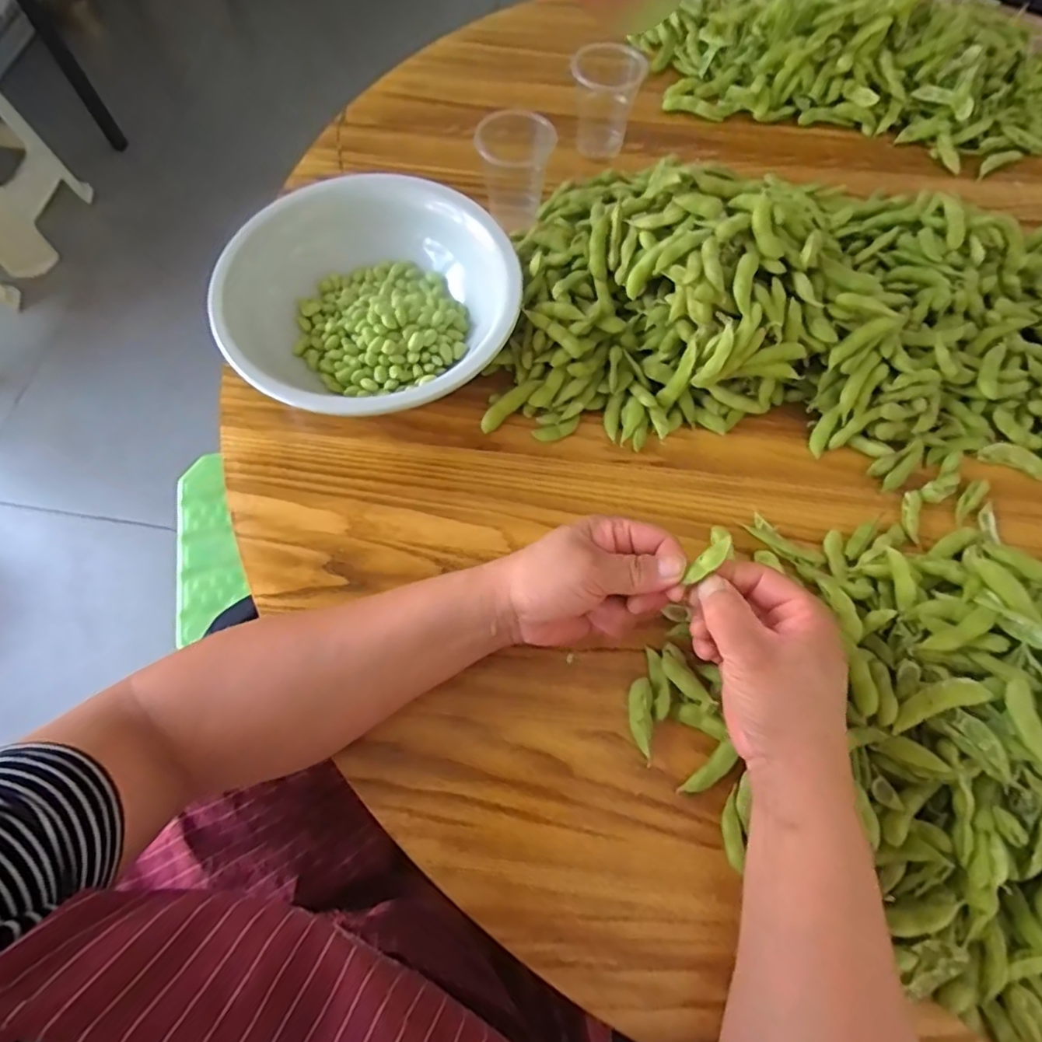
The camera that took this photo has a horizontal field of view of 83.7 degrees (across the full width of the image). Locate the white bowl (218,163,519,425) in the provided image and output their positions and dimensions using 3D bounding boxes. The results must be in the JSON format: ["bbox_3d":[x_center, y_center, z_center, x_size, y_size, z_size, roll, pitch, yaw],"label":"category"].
[{"bbox_3d":[-0.114,-0.153,0.441,0.182,0.088,0.192,0,68,-1],"label":"white bowl"}]

